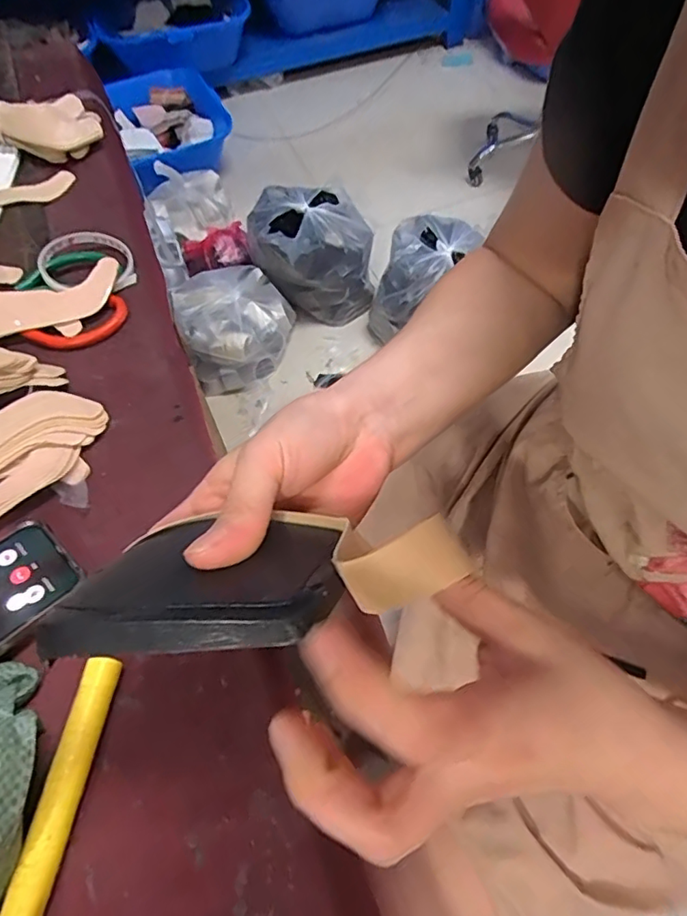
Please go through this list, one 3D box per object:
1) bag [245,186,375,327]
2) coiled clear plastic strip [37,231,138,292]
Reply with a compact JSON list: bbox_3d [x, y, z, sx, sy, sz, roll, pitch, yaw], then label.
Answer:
[{"bbox_3d":[-0.081,-0.509,1.379,0.287,0.257,0.252,-14,59,-6],"label":"bag"},{"bbox_3d":[-0.249,-0.192,0.527,0.082,0.021,0.081,-17,59,-8],"label":"coiled clear plastic strip"}]

